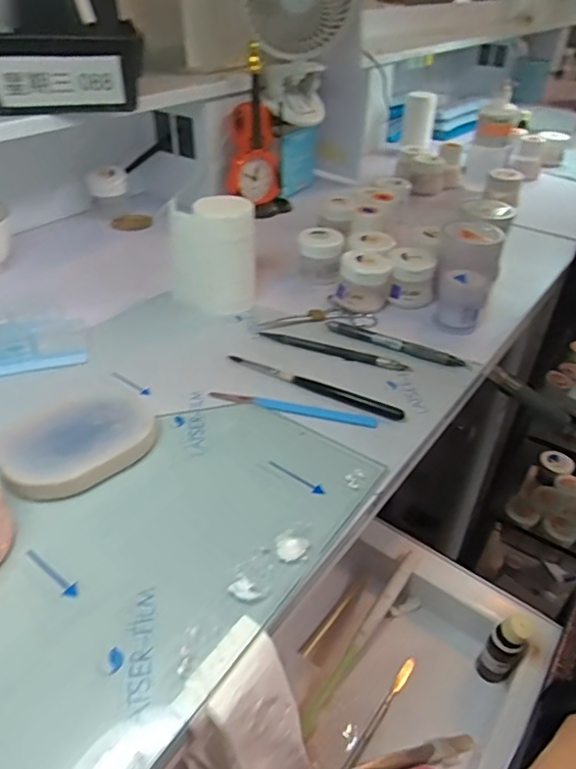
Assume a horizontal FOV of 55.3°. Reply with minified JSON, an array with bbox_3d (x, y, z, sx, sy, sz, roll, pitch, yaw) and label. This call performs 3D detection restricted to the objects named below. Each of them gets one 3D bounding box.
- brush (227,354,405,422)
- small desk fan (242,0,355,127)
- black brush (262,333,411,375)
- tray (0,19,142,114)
[{"bbox_3d":[0.019,0.000,0.466,0.163,0.007,0.013,19,40,23],"label":"brush"},{"bbox_3d":[0.011,-0.467,0.722,0.119,0.207,0.103,25,44,27],"label":"small desk fan"},{"bbox_3d":[0.041,-0.031,0.511,0.143,0.006,0.015,13,38,16],"label":"black brush"},{"bbox_3d":[-0.213,-0.295,0.518,0.144,0.067,0.043,-8,39,-12],"label":"tray"}]

